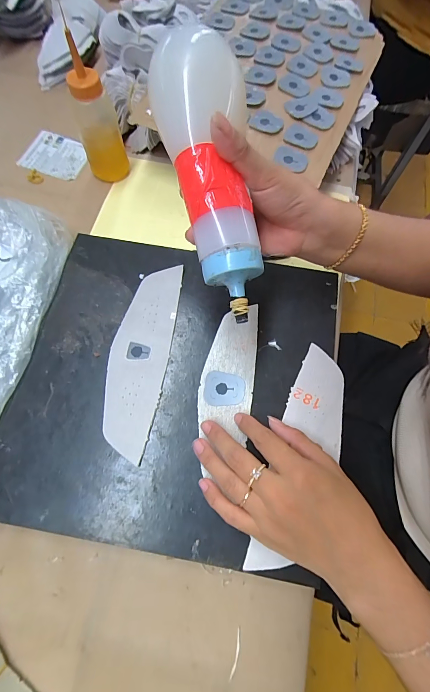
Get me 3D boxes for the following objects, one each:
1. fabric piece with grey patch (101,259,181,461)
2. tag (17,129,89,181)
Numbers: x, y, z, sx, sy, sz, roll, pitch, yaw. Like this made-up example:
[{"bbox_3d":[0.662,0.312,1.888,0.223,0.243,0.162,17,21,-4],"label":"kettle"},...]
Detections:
[{"bbox_3d":[-0.075,0.006,0.315,0.055,0.004,0.193,8,70,3],"label":"fabric piece with grey patch"},{"bbox_3d":[-0.225,-0.270,0.444,0.094,0.005,0.068,19,72,8],"label":"tag"}]

